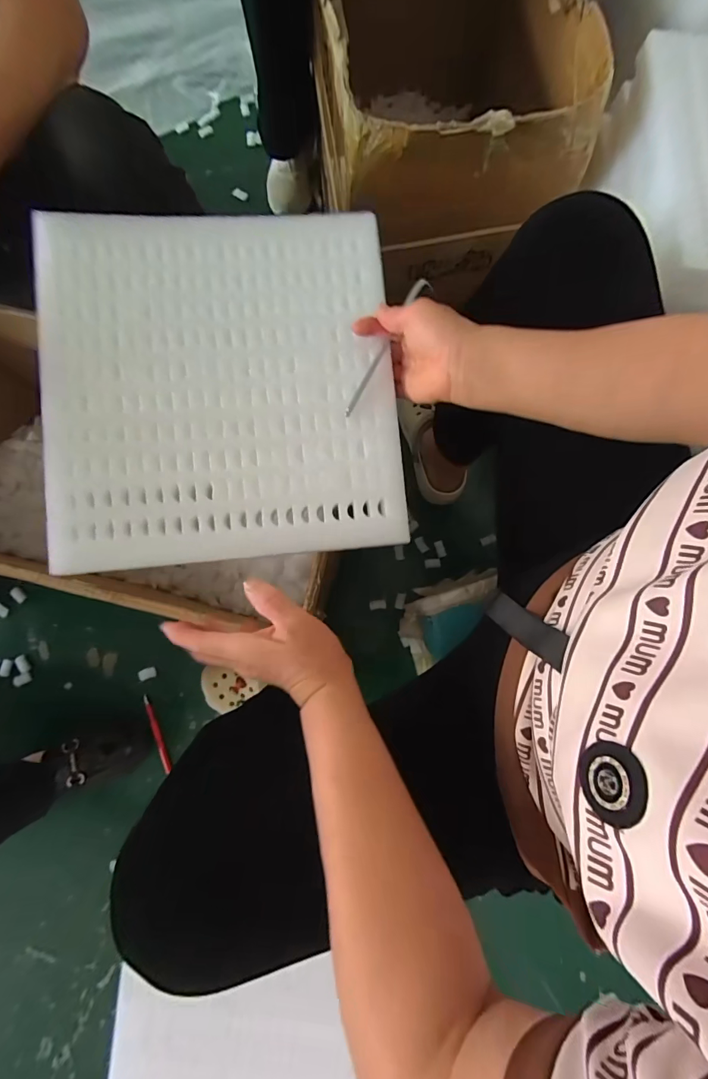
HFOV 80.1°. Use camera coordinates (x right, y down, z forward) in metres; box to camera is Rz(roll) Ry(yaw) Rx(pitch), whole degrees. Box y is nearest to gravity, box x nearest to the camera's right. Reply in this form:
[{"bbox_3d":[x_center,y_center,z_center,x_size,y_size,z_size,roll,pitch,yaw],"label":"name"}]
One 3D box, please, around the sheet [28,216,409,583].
[{"bbox_3d":[-0.124,-0.151,0.408,0.320,0.024,0.335,-5,87,-6],"label":"sheet"}]

